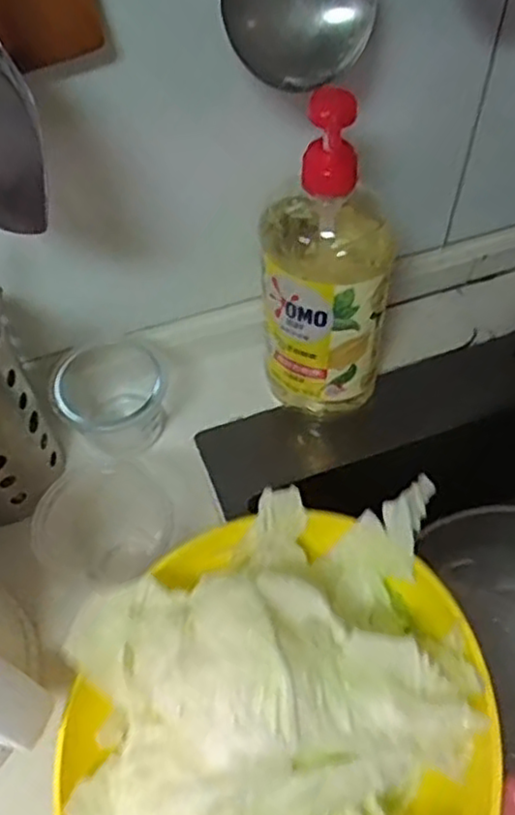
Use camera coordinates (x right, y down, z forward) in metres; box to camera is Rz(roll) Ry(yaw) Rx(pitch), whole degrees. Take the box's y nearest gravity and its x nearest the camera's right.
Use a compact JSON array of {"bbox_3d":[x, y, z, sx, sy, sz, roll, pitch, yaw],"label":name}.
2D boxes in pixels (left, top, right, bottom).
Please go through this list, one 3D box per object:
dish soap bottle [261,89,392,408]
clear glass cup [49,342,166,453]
[{"bbox_3d":[0.051,-0.097,0.518,0.093,0.251,0.069,4,56,4],"label":"dish soap bottle"},{"bbox_3d":[-0.120,-0.009,0.583,0.086,0.062,0.085,-1,56,1],"label":"clear glass cup"}]

